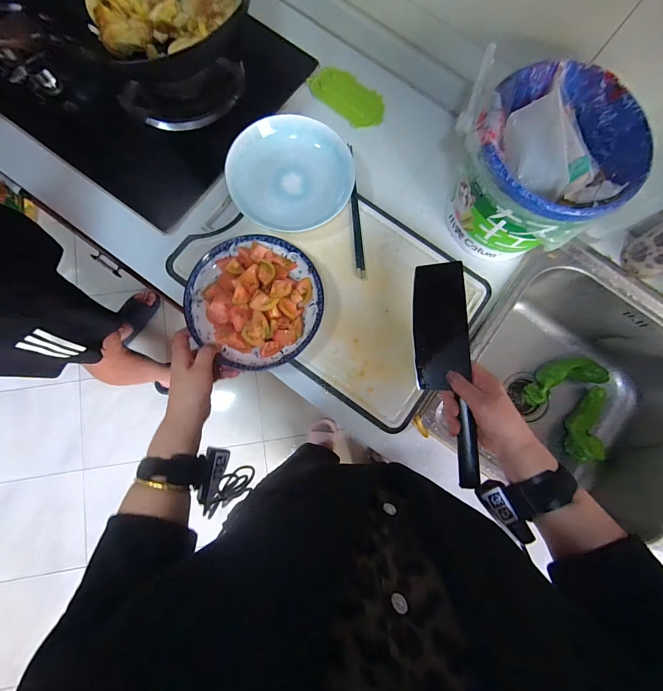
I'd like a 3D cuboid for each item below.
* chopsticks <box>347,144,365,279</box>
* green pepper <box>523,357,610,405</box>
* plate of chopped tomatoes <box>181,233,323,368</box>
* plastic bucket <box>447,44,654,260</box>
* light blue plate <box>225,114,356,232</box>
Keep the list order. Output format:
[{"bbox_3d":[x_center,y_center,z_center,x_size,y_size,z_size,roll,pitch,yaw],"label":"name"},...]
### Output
[{"bbox_3d":[0.041,-0.224,0.550,0.014,0.009,0.230,-3,83,-3],"label":"chopsticks"},{"bbox_3d":[0.514,0.072,0.738,0.181,0.044,0.076,-17,94,1],"label":"green pepper"},{"bbox_3d":[-0.114,-0.069,0.483,0.196,0.043,0.191,0,83,-3],"label":"plate of chopped tomatoes"},{"bbox_3d":[0.288,-0.251,0.465,0.212,0.201,0.205,0,83,-3],"label":"plastic bucket"},{"bbox_3d":[-0.064,-0.277,0.533,0.193,0.034,0.173,0,95,-7],"label":"light blue plate"}]

